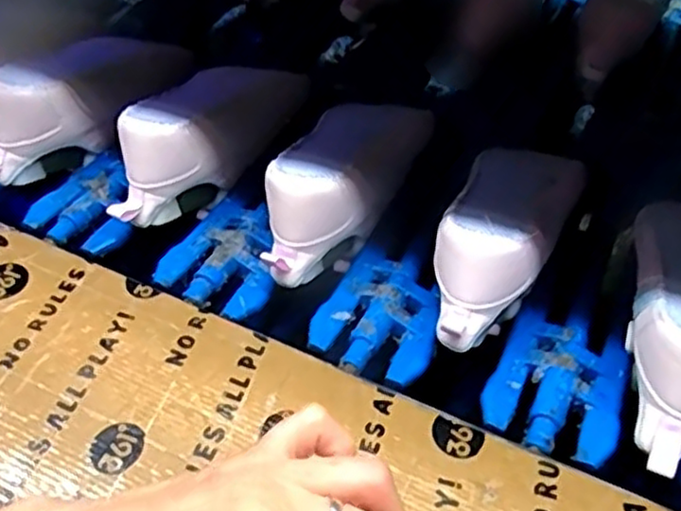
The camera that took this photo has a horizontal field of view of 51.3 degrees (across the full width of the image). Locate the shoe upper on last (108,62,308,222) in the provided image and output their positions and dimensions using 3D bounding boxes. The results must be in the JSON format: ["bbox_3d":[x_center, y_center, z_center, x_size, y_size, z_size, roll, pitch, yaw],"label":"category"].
[{"bbox_3d":[-0.125,-0.126,0.660,0.087,0.094,0.260,22,50,21],"label":"shoe upper on last"}]

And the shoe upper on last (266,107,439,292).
[{"bbox_3d":[-0.002,-0.072,0.595,0.081,0.094,0.225,19,49,18],"label":"shoe upper on last"}]

